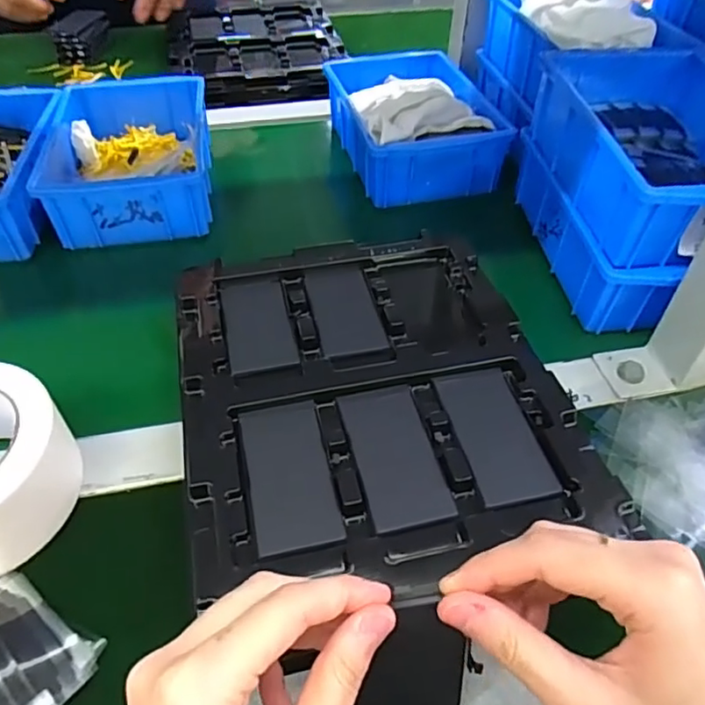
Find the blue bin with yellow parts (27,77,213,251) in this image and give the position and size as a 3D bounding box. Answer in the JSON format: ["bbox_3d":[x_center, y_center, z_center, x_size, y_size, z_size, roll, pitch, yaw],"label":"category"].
[{"bbox_3d":[-0.206,-0.185,0.552,0.137,0.060,0.205,-8,47,-7],"label":"blue bin with yellow parts"}]

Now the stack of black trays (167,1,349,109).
[{"bbox_3d":[-0.129,-0.409,0.777,0.217,0.036,0.262,-9,48,-10],"label":"stack of black trays"}]

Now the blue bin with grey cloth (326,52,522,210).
[{"bbox_3d":[0.058,-0.242,0.593,0.142,0.066,0.209,-10,47,-8],"label":"blue bin with grey cloth"}]

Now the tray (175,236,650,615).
[{"bbox_3d":[0.005,0.016,0.365,0.221,0.032,0.263,-12,49,-12],"label":"tray"}]

